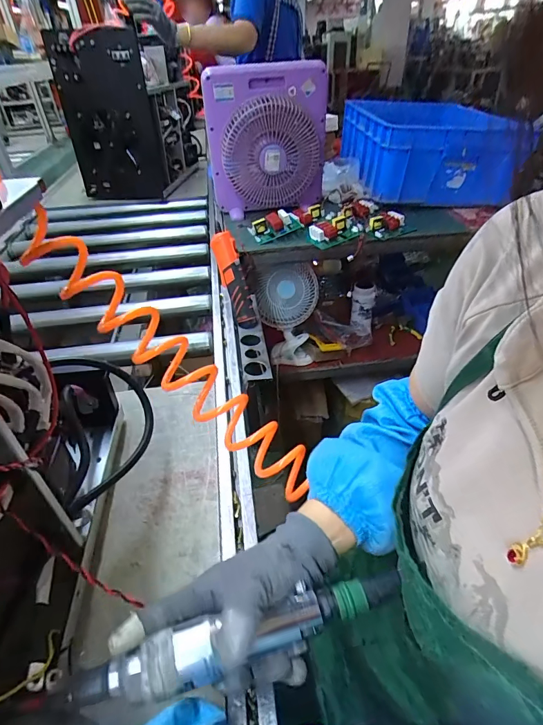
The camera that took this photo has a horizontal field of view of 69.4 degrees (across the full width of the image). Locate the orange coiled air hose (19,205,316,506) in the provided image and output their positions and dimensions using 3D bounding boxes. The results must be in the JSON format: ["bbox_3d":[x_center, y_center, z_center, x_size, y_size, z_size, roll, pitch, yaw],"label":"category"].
[{"bbox_3d":[-0.111,-0.001,0.426,0.397,0.053,0.059,44,47,-6],"label":"orange coiled air hose"}]

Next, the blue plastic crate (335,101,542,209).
[{"bbox_3d":[0.484,-0.675,1.239,0.413,0.201,0.465,-4,39,-2],"label":"blue plastic crate"}]

